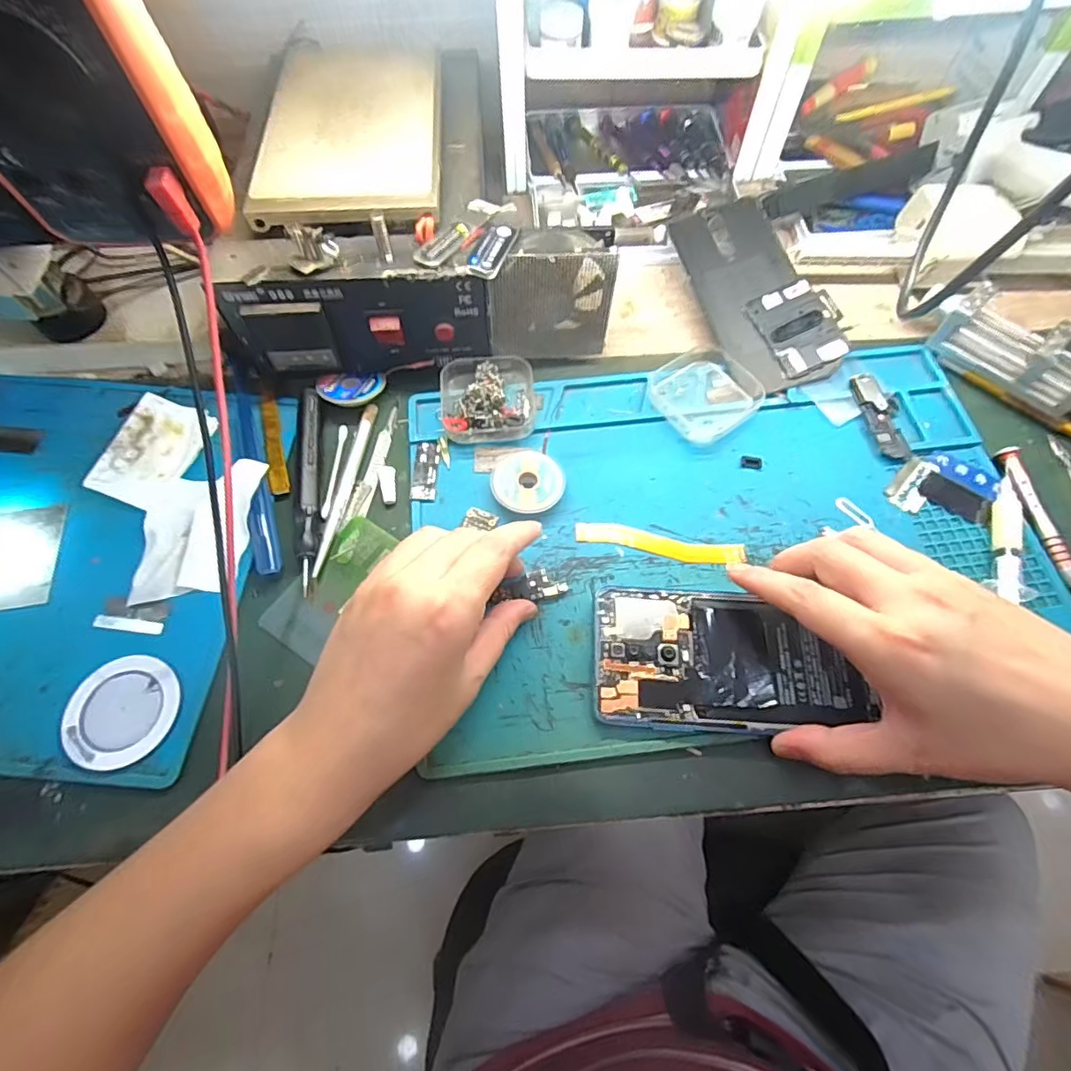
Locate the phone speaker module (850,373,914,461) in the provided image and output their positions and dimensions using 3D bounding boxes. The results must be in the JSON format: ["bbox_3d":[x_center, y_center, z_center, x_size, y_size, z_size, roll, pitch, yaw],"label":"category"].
[{"bbox_3d":[0.236,-0.082,0.372,0.026,0.005,0.069,-9,66,-4],"label":"phone speaker module"}]

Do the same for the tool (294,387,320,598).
[{"bbox_3d":[-0.143,-0.033,0.343,0.013,0.013,0.140,-7,66,-3],"label":"tool"}]

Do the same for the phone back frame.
[{"bbox_3d":[0.161,-0.178,0.402,0.078,0.008,0.155,-22,74,0],"label":"phone back frame"}]

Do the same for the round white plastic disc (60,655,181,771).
[{"bbox_3d":[-0.217,0.092,0.287,0.054,0.007,0.055,0,65,0],"label":"round white plastic disc"}]

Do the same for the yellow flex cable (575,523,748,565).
[{"bbox_3d":[0.075,0.004,0.334,0.100,0.005,0.016,11,66,5],"label":"yellow flex cable"}]

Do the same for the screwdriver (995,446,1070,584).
[{"bbox_3d":[0.310,-0.013,0.337,0.012,0.009,0.094,-6,65,-2],"label":"screwdriver"}]

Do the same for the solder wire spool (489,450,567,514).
[{"bbox_3d":[-0.005,-0.032,0.346,0.045,0.013,0.042,0,65,0],"label":"solder wire spool"}]

